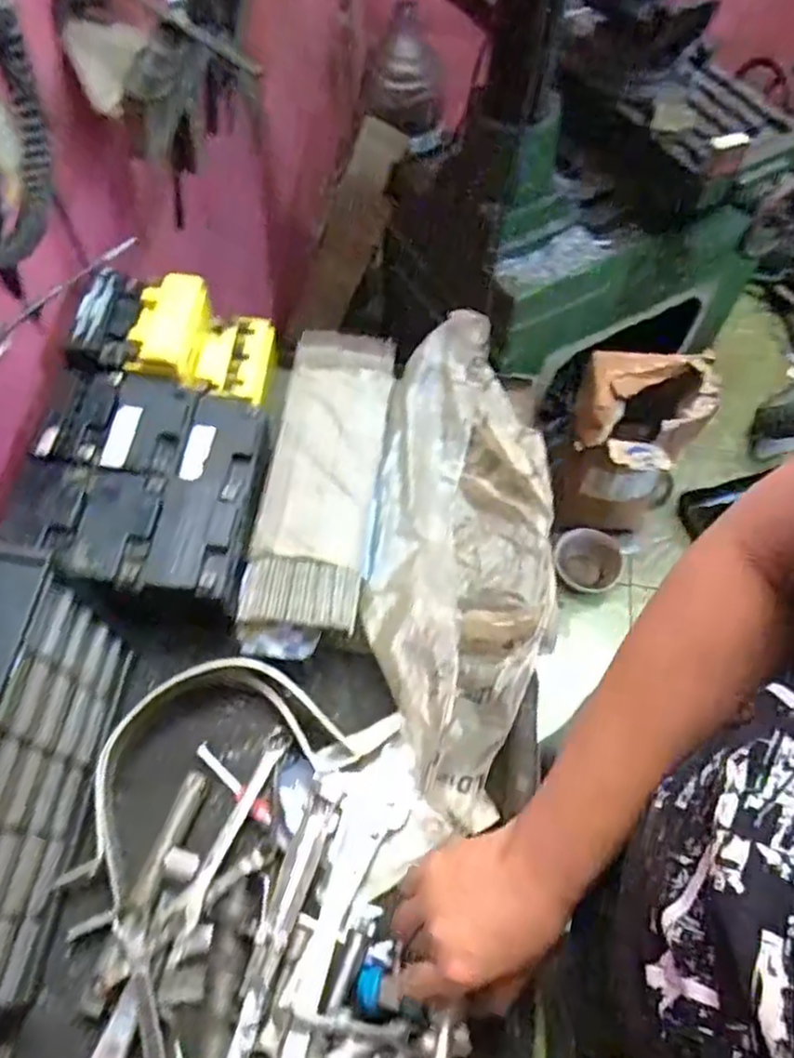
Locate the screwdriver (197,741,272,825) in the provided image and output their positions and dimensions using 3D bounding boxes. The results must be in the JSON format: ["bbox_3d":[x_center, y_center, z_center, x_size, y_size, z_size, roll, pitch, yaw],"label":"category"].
[{"bbox_3d":[-0.143,0.226,0.628,0.092,0.012,0.018,36,67,17],"label":"screwdriver"}]

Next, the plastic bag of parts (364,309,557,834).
[{"bbox_3d":[0.061,0.015,0.692,0.169,0.090,0.478,6,61,2],"label":"plastic bag of parts"}]

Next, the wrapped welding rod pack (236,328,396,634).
[{"bbox_3d":[-0.072,-0.063,0.711,0.105,0.032,0.340,7,62,3],"label":"wrapped welding rod pack"}]

